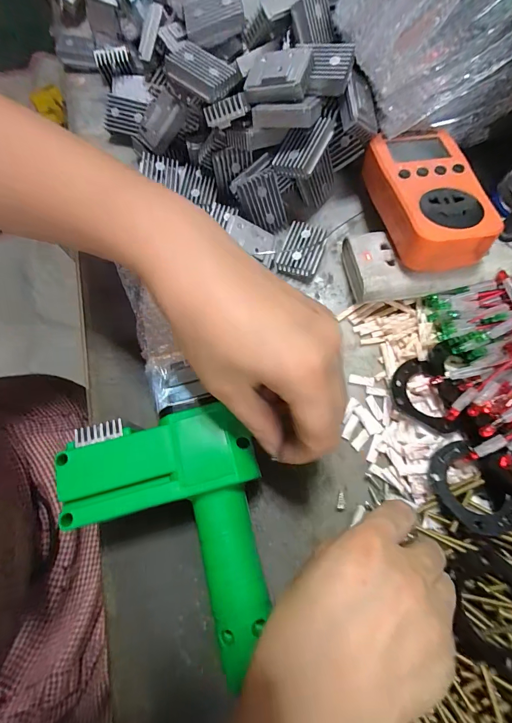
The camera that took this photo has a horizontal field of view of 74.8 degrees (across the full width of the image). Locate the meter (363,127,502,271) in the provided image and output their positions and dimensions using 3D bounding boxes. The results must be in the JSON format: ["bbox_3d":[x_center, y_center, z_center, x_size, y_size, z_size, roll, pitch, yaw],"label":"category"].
[{"bbox_3d":[0.130,-0.128,0.255,0.066,0.042,0.120,-11,74,-1],"label":"meter"}]

